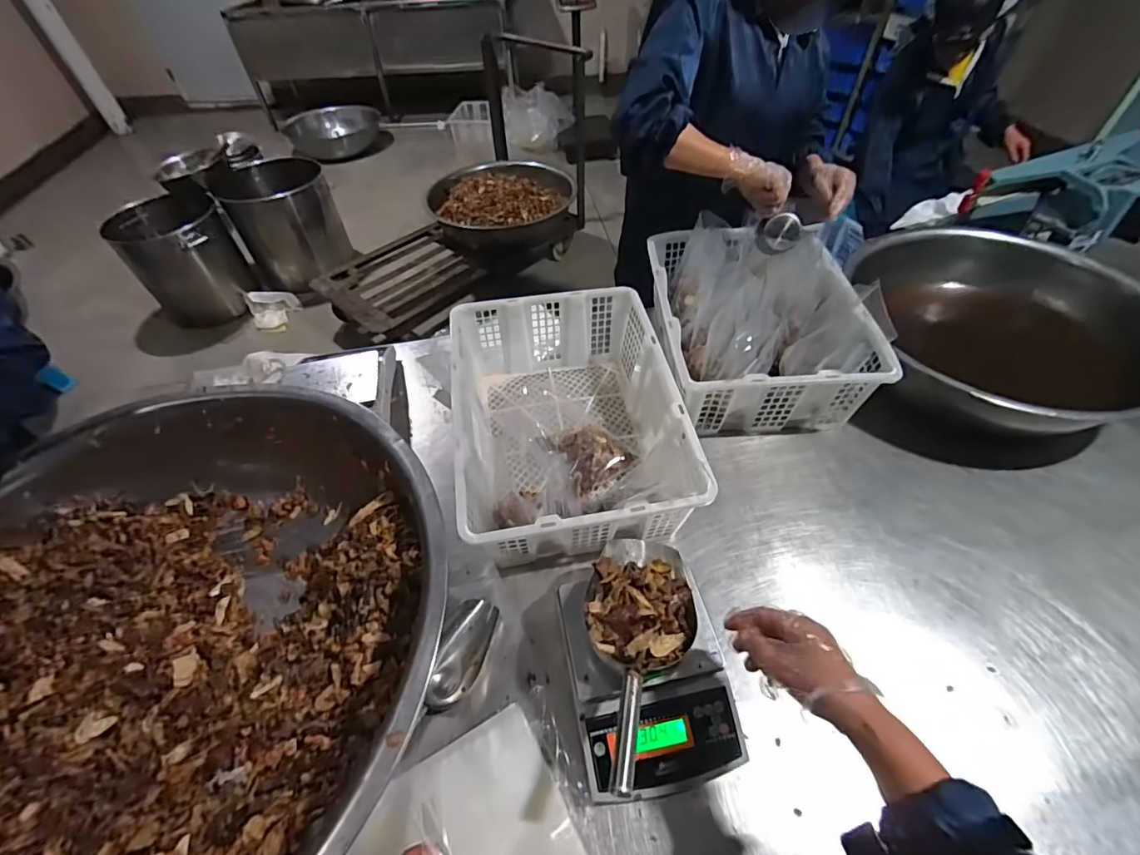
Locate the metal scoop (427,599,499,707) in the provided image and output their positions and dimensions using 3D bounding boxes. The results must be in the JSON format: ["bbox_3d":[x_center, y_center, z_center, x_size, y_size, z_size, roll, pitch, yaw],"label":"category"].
[{"bbox_3d":[-0.149,0.311,0.671,0.071,0.028,0.138,8,51,9],"label":"metal scoop"}]

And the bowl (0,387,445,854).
[{"bbox_3d":[-0.515,0.280,0.608,0.723,0.189,0.716,-1,50,2],"label":"bowl"}]

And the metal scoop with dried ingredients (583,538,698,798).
[{"bbox_3d":[0.085,0.248,0.557,0.126,0.063,0.273,-2,50,1],"label":"metal scoop with dried ingredients"}]

